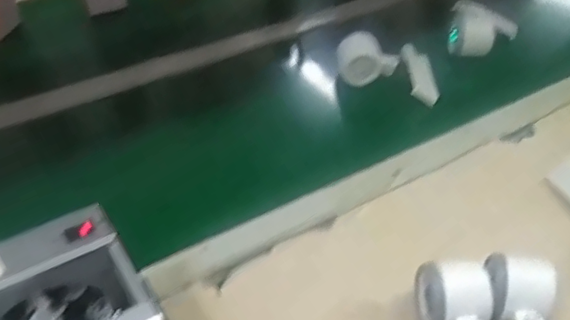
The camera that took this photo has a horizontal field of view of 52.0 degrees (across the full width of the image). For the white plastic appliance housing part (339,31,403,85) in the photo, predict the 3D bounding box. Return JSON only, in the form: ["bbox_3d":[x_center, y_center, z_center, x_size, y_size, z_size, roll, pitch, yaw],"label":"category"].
[{"bbox_3d":[0.112,-0.134,0.796,0.078,0.054,0.047,18,44,18],"label":"white plastic appliance housing part"}]

